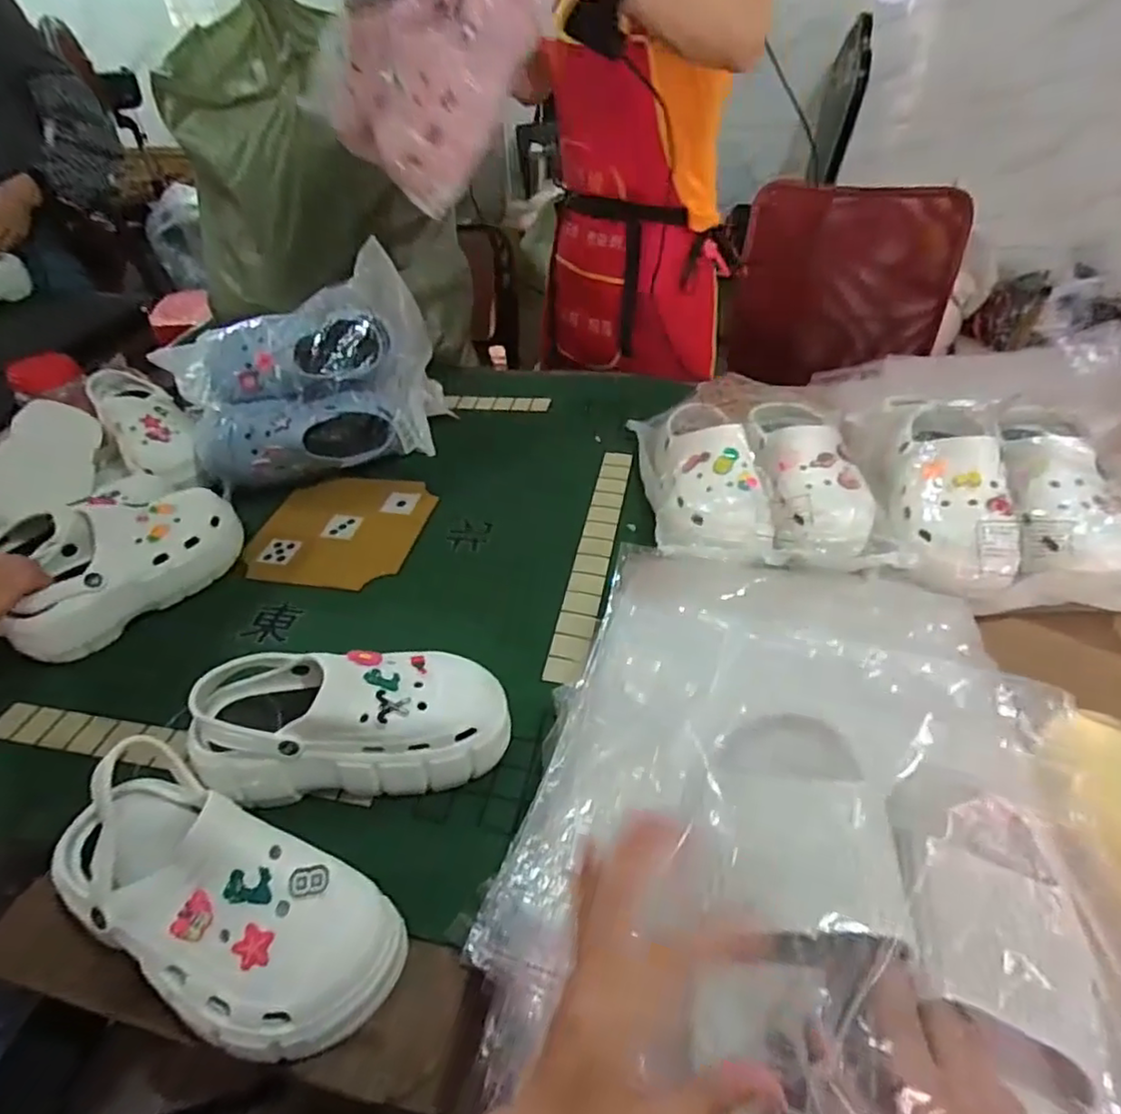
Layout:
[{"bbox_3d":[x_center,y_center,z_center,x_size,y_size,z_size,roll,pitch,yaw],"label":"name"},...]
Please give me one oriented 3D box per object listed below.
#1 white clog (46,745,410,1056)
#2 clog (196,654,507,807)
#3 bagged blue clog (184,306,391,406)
[{"bbox_3d":[-0.232,0.212,0.421,0.250,0.107,0.109,18,46,22],"label":"white clog"},{"bbox_3d":[-0.172,0.131,0.541,0.251,0.092,0.101,-7,42,-5],"label":"clog"},{"bbox_3d":[-0.371,-0.252,0.866,0.278,0.100,0.103,-7,42,-5],"label":"bagged blue clog"}]

